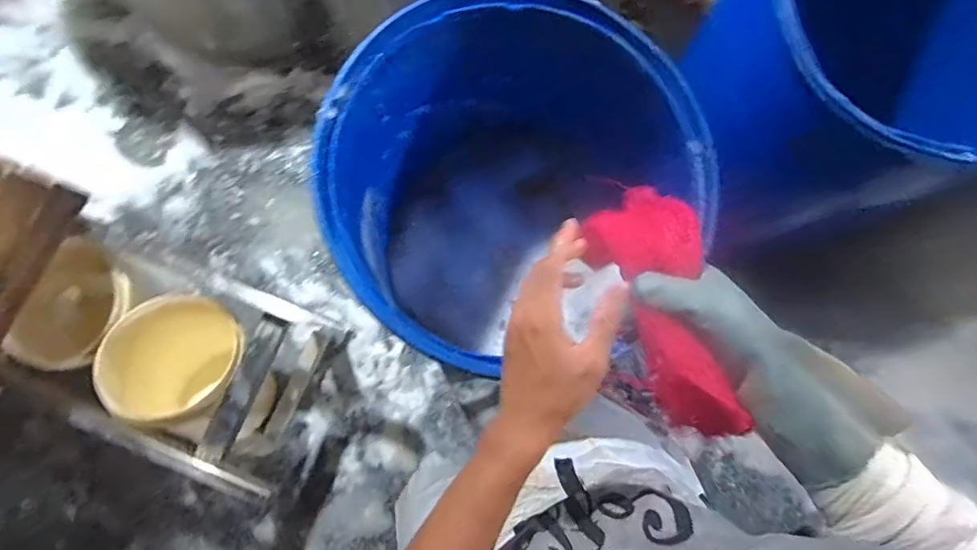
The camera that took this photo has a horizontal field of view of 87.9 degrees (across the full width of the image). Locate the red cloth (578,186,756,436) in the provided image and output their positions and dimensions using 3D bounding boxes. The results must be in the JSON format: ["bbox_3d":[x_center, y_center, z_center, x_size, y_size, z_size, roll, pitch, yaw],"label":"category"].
[{"bbox_3d":[0.165,0.031,0.473,0.089,0.057,0.234,-15,76,-3],"label":"red cloth"}]

